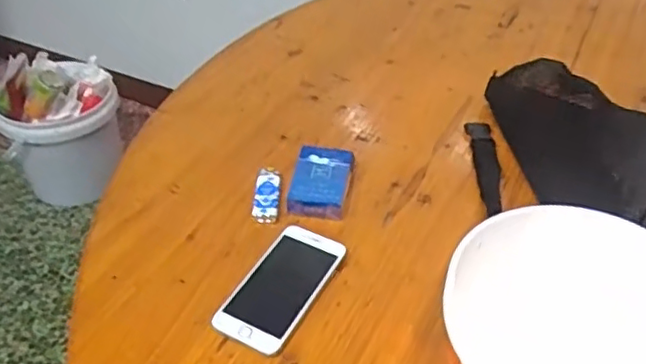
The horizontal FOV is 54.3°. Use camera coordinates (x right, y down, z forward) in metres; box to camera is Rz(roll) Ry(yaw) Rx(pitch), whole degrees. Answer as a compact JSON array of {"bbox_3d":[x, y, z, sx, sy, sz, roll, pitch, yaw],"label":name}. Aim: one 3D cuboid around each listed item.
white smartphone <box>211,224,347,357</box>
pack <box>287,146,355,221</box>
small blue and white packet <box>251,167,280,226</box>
[{"bbox_3d":[-0.036,0.091,0.558,0.065,0.009,0.131,22,46,21],"label":"white smartphone"},{"bbox_3d":[-0.001,-0.001,0.652,0.057,0.022,0.091,8,42,6],"label":"pack"},{"bbox_3d":[-0.056,0.013,0.640,0.025,0.012,0.073,4,42,2],"label":"small blue and white packet"}]

